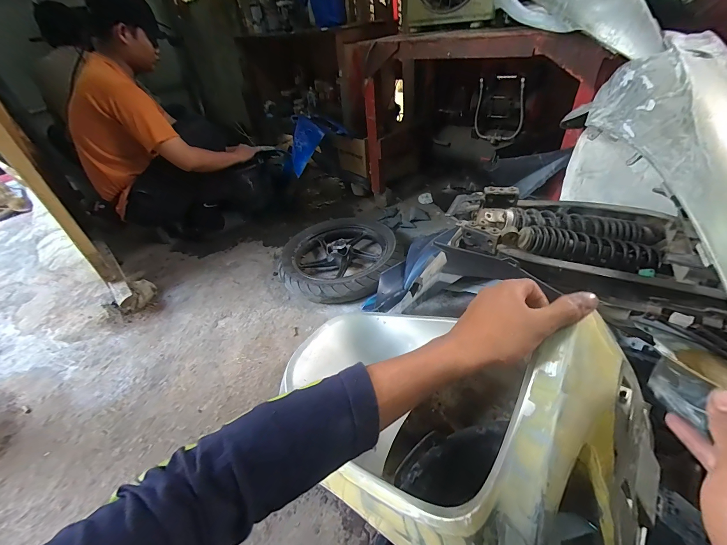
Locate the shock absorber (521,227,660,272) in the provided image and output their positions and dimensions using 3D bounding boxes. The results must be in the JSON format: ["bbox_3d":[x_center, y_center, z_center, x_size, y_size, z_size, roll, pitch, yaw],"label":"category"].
[{"bbox_3d":[0.383,-0.037,0.528,0.238,0.047,0.044,10,41,-3],"label":"shock absorber"}]

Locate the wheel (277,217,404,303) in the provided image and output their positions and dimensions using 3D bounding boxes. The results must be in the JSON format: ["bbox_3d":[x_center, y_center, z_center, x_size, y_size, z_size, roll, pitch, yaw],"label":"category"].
[{"bbox_3d":[-0.081,-0.074,1.232,0.460,0.095,0.500,-4,40,4],"label":"wheel"}]

